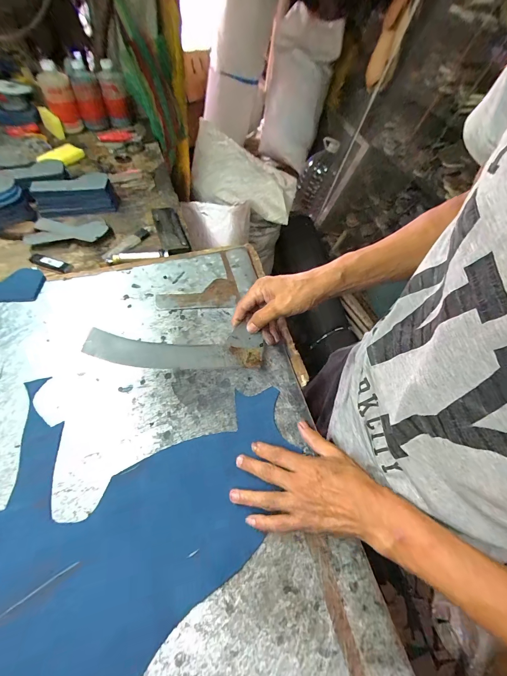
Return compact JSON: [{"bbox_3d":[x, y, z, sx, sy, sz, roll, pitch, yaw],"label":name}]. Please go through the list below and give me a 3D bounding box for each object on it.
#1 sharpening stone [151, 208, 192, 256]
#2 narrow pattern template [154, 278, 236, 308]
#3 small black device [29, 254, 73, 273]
[{"bbox_3d":[-0.180,-0.234,0.634,0.054,0.018,0.169,-16,59,-15],"label":"sharpening stone"},{"bbox_3d":[-0.100,-0.078,0.518,0.140,0.004,0.058,-4,63,-5],"label":"narrow pattern template"},{"bbox_3d":[-0.395,-0.146,0.564,0.090,0.014,0.023,18,57,7],"label":"small black device"}]

